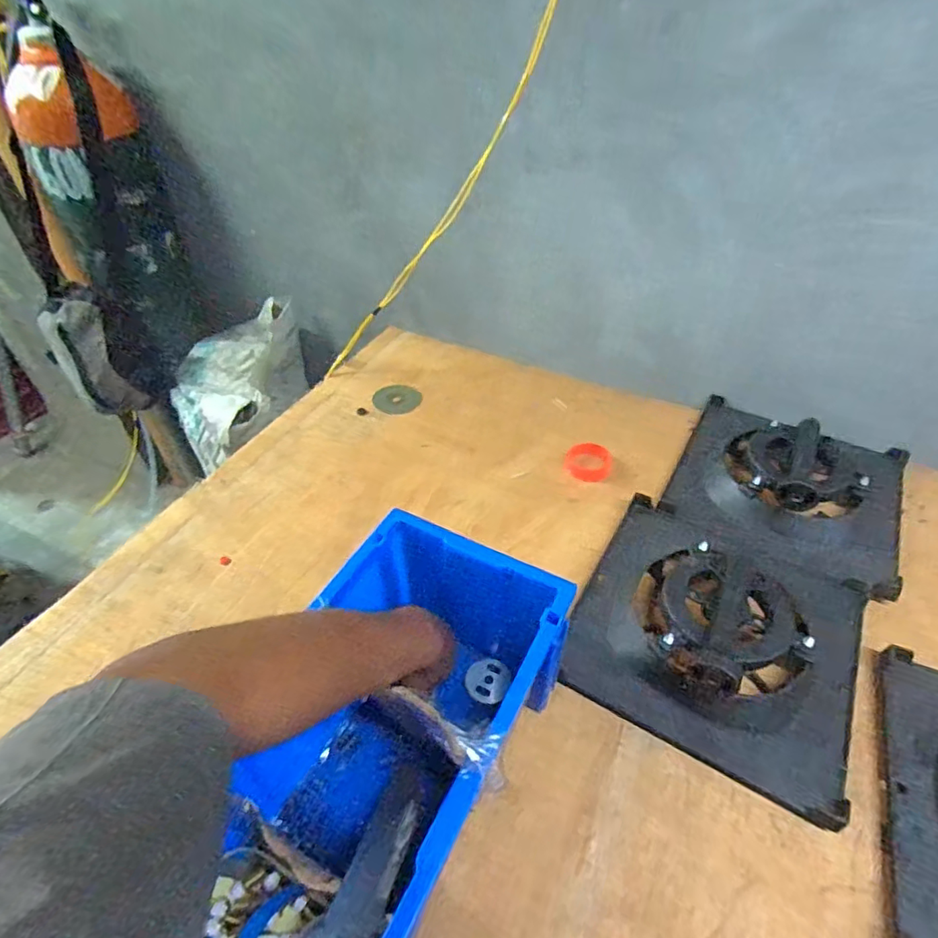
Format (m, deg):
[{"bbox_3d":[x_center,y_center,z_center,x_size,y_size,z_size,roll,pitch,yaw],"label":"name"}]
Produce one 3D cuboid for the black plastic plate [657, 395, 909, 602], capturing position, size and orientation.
[{"bbox_3d":[0.457,0.018,0.770,0.296,0.076,0.327,24,49,22],"label":"black plastic plate"}]

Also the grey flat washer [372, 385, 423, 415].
[{"bbox_3d":[-0.132,-0.129,0.998,0.085,0.005,0.087,0,44,0],"label":"grey flat washer"}]

